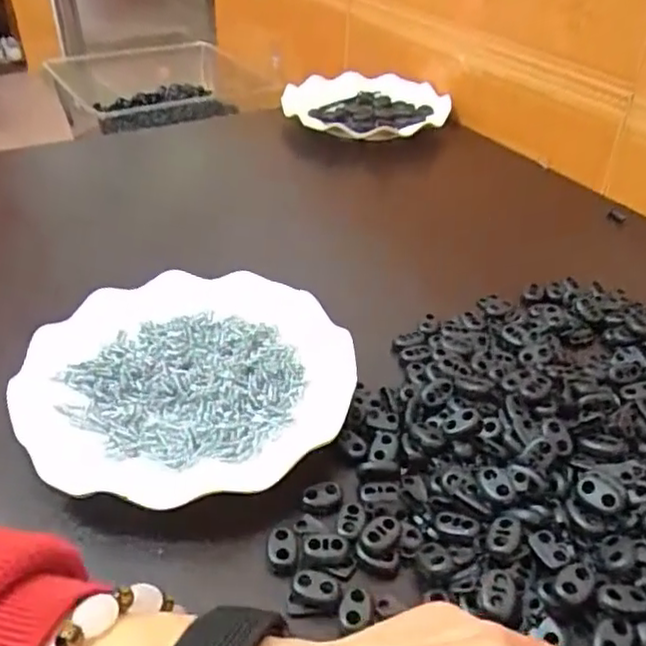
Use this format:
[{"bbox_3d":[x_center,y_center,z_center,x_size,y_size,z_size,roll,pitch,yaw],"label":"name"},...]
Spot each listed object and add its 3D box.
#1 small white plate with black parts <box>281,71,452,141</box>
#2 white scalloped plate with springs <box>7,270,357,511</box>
[{"bbox_3d":[0.045,-0.236,0.739,0.177,0.030,0.133,0,41,6],"label":"small white plate with black parts"},{"bbox_3d":[-0.075,0.027,0.384,0.177,0.013,0.163,2,37,-1],"label":"white scalloped plate with springs"}]

